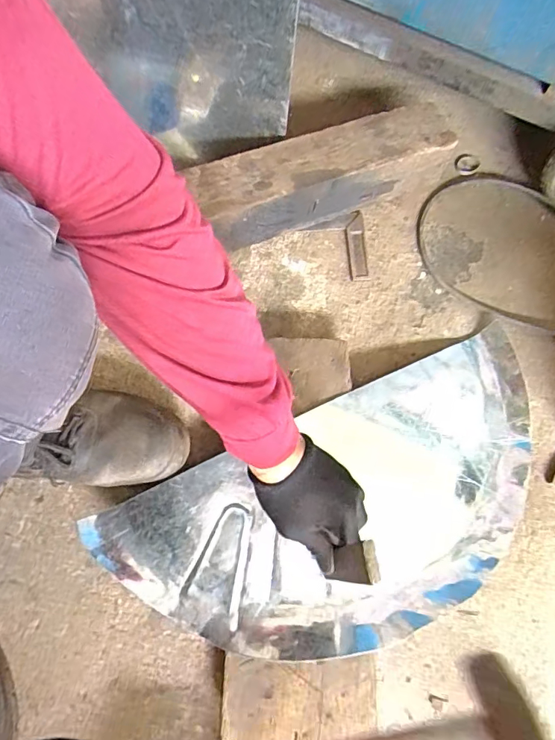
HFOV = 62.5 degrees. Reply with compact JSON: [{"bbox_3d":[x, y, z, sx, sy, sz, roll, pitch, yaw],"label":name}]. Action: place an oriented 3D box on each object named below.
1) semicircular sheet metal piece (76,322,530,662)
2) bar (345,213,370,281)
[{"bbox_3d":[0.087,0.163,0.529,0.542,0.054,0.250,-26,75,-6],"label":"semicircular sheet metal piece"},{"bbox_3d":[0.114,-0.178,0.662,0.026,0.004,0.103,-5,74,0],"label":"bar"}]

